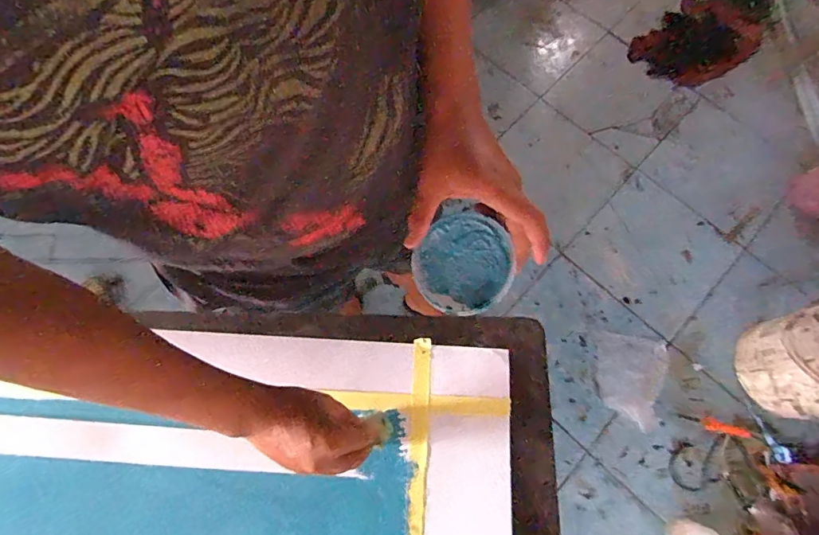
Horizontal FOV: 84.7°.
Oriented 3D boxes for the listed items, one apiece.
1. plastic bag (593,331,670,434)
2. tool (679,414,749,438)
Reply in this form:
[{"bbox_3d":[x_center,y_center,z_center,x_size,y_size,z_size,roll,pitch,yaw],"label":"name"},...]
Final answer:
[{"bbox_3d":[0.605,0.297,1.200,0.189,0.074,0.240,11,72,2],"label":"plastic bag"},{"bbox_3d":[0.810,0.418,1.187,0.175,0.028,0.034,17,73,4],"label":"tool"}]

